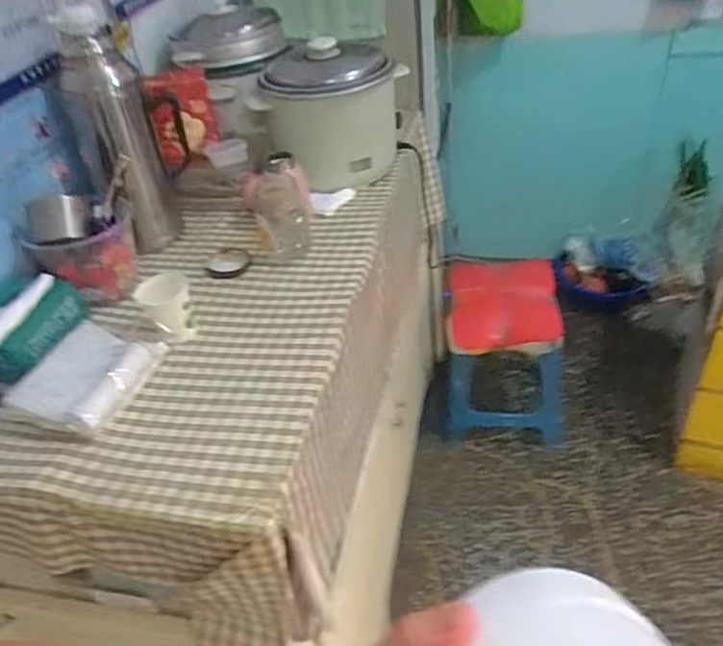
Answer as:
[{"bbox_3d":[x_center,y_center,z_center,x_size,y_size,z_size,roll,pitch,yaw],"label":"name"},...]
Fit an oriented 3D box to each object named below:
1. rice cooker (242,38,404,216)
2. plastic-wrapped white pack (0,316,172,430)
[{"bbox_3d":[-0.073,-0.404,1.178,0.219,0.249,0.264,-24,41,-18],"label":"rice cooker"},{"bbox_3d":[-0.363,0.065,0.815,0.146,0.043,0.170,8,41,20],"label":"plastic-wrapped white pack"}]

